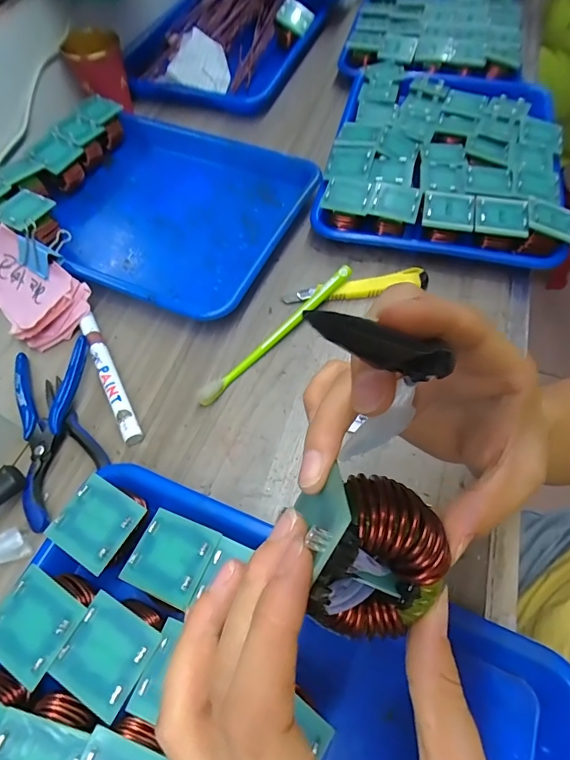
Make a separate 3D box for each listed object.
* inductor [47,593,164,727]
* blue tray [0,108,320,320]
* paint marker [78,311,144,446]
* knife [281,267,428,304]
[{"bbox_3d":[-0.095,0.151,0.237,0.044,0.024,0.047,23,63,14],"label":"inductor"},{"bbox_3d":[-0.136,-0.190,0.468,0.300,0.042,0.263,20,62,13],"label":"blue tray"},{"bbox_3d":[-0.153,-0.004,0.366,0.021,0.014,0.140,-28,63,-14],"label":"paint marker"},{"bbox_3d":[0.069,-0.089,0.413,0.140,0.017,0.020,-8,60,-3],"label":"knife"}]

